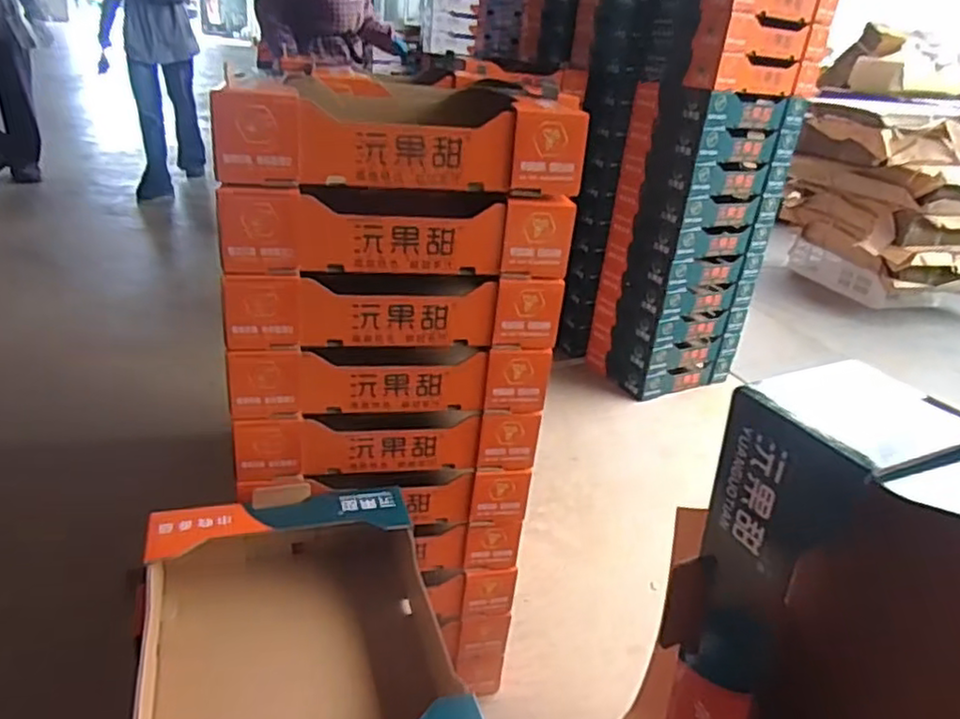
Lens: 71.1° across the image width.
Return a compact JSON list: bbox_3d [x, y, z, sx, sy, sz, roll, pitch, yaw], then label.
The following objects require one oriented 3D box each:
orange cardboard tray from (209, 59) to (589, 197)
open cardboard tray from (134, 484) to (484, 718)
[{"bbox_3d":[-0.102,-0.292,0.828,0.384,0.097,0.304,-1,27,-13],"label":"orange cardboard tray"},{"bbox_3d":[-0.184,0.301,0.677,0.284,0.117,0.410,-4,28,-19],"label":"open cardboard tray"}]

